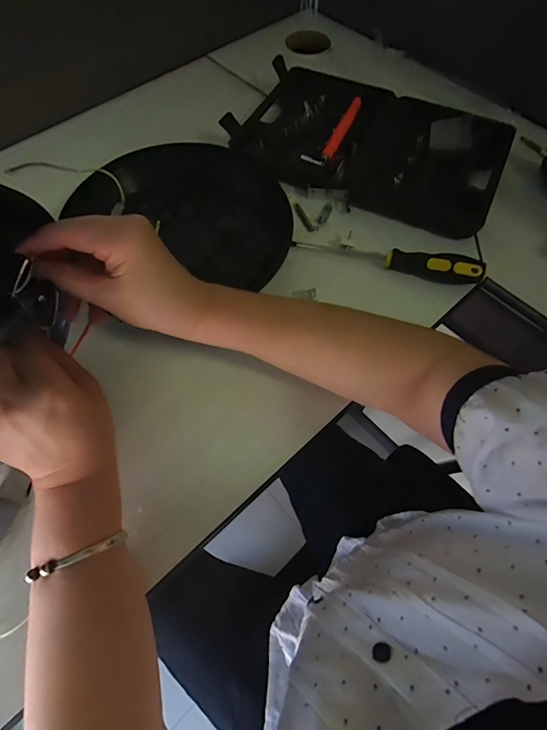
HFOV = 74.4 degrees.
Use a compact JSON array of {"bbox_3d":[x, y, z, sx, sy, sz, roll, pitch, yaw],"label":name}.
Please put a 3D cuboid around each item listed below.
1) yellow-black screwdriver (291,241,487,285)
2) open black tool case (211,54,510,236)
[{"bbox_3d":[0.129,-0.126,0.412,0.205,0.034,0.024,18,66,8],"label":"yellow-black screwdriver"},{"bbox_3d":[0.124,-0.299,0.488,0.348,0.034,0.224,27,68,12],"label":"open black tool case"}]

